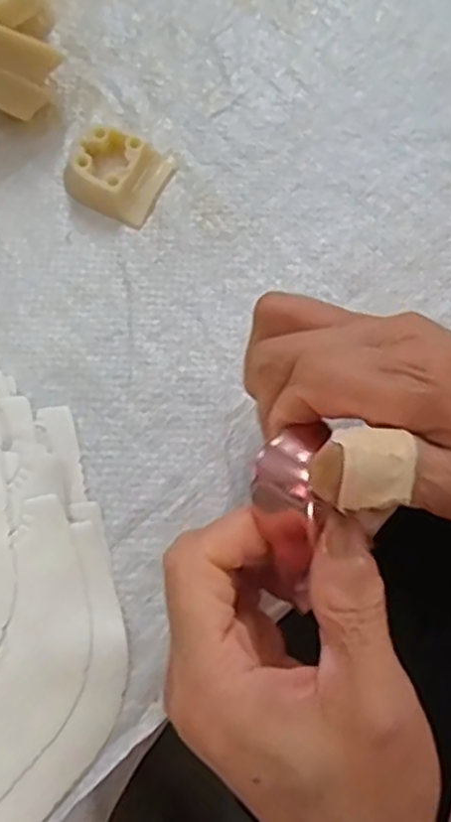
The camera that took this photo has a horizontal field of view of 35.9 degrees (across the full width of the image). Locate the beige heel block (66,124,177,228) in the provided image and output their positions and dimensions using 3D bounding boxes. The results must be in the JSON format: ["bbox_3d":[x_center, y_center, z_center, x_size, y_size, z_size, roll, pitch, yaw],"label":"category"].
[{"bbox_3d":[-0.049,-0.111,0.318,0.040,0.018,0.039,24,76,6],"label":"beige heel block"}]

